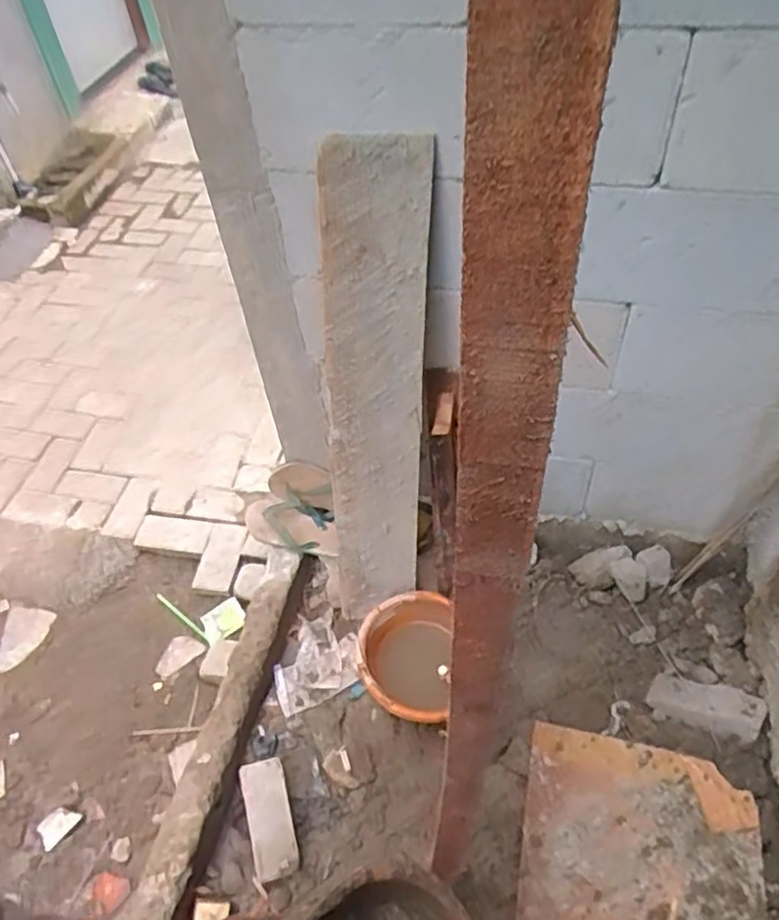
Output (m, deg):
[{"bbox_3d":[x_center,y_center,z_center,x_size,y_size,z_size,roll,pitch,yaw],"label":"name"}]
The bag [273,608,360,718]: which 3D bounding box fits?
[{"bbox_3d":[-0.173,0.438,1.532,0.188,0.035,0.212,-19,51,-10],"label":"bag"}]

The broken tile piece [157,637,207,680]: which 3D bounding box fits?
[{"bbox_3d":[-0.552,0.506,1.775,0.128,0.018,0.081,-35,57,-16],"label":"broken tile piece"}]

